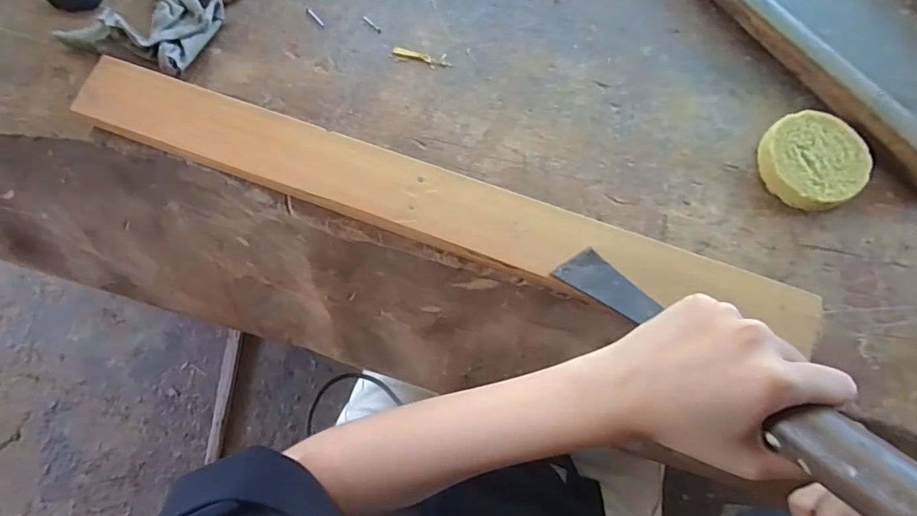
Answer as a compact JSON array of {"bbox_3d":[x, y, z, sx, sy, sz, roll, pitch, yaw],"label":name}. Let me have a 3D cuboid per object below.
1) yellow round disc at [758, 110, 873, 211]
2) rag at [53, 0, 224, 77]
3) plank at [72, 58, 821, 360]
[{"bbox_3d":[0.281,-0.077,0.404,0.069,0.028,0.076,-30,77,-6],"label":"yellow round disc"},{"bbox_3d":[-0.287,-0.217,0.451,0.128,0.034,0.091,22,77,7],"label":"rag"},{"bbox_3d":[-0.023,-0.043,0.393,0.580,0.034,0.055,19,77,6],"label":"plank"}]

